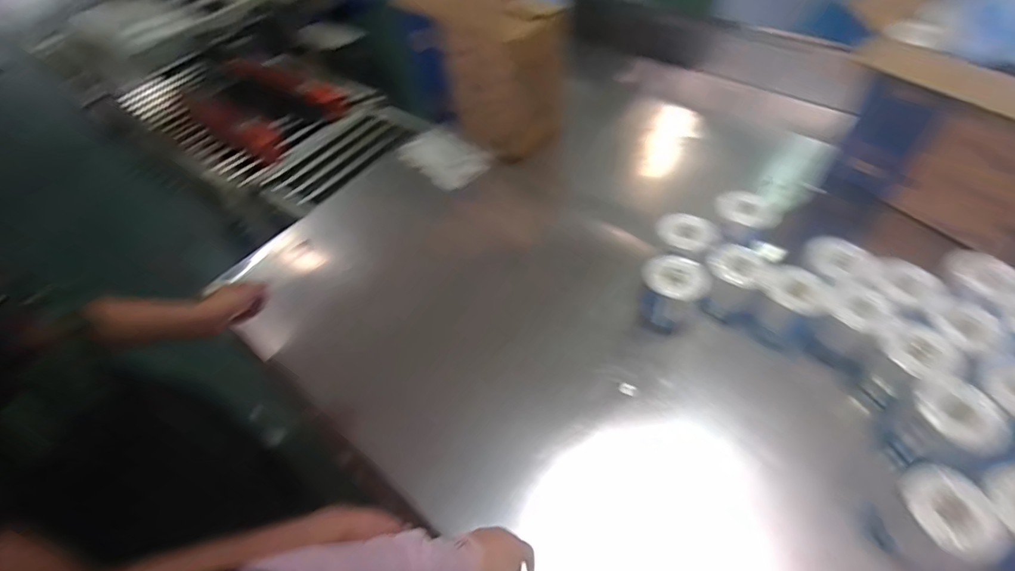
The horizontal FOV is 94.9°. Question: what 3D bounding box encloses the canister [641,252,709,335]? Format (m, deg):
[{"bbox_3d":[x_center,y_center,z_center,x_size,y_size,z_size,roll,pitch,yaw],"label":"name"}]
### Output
[{"bbox_3d":[0.326,0.018,0.939,0.115,0.139,0.098,33,63,23],"label":"canister"}]

